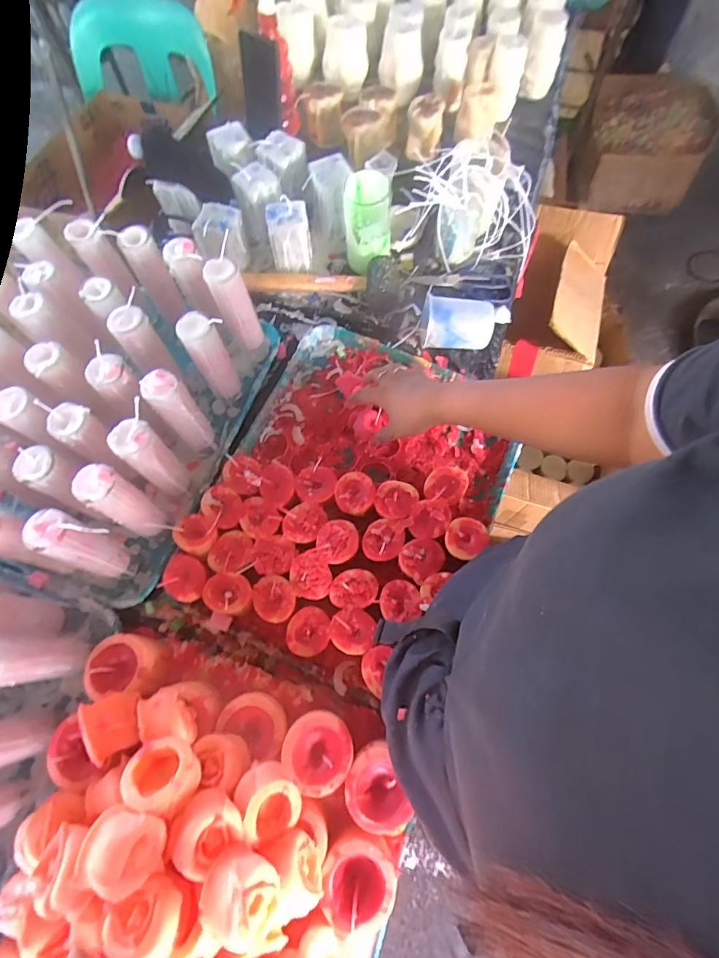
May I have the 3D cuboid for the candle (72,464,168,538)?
[{"bbox_3d":[-0.257,0.030,0.501,0.047,0.137,0.040,36,73,13],"label":"candle"}]

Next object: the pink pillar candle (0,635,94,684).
[{"bbox_3d":[-0.320,0.176,0.440,0.036,0.143,0.046,1,68,1],"label":"pink pillar candle"}]

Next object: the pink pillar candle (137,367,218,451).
[{"bbox_3d":[-0.213,-0.078,0.541,0.038,0.142,0.033,-38,73,-14],"label":"pink pillar candle"}]

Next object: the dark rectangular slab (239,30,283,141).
[{"bbox_3d":[-0.172,-0.674,0.790,0.076,0.181,0.011,25,77,0],"label":"dark rectangular slab"}]

